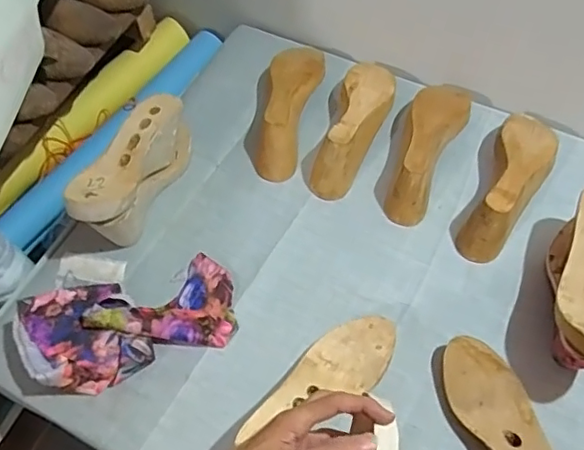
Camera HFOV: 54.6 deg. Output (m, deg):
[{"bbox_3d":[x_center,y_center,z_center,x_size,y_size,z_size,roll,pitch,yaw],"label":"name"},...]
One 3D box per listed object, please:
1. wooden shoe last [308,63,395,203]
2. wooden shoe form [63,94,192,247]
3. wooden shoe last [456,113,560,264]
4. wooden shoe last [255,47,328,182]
[{"bbox_3d":[0.093,-0.152,0.826,0.080,0.080,0.240,16,62,12],"label":"wooden shoe last"},{"bbox_3d":[-0.215,-0.076,0.766,0.076,0.132,0.228,14,62,11],"label":"wooden shoe form"},{"bbox_3d":[0.296,-0.064,0.768,0.080,0.081,0.238,27,65,17],"label":"wooden shoe last"},{"bbox_3d":[-0.010,-0.185,0.855,0.079,0.075,0.238,12,61,10],"label":"wooden shoe last"}]

